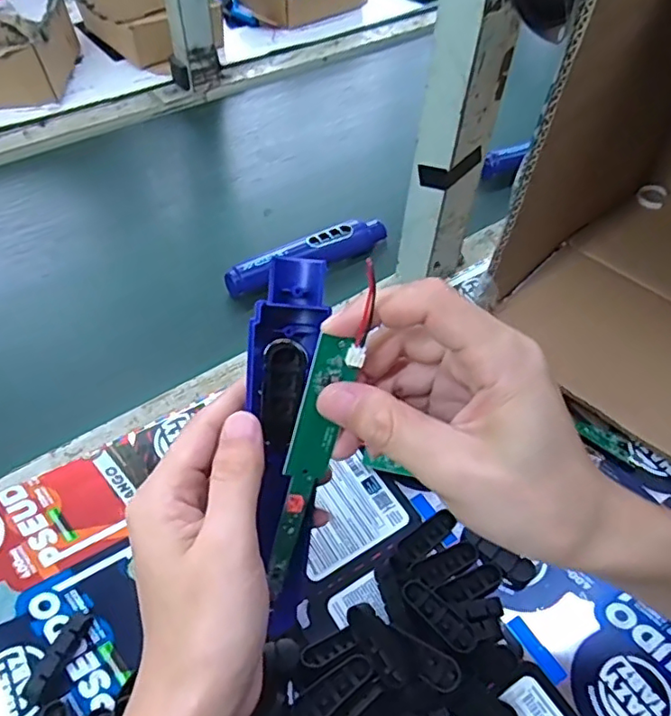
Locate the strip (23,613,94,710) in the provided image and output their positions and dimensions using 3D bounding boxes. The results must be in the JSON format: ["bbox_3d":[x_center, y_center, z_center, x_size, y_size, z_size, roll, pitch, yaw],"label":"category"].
[{"bbox_3d":[-0.154,0.168,0.325,0.010,0.017,0.049,19,50,9],"label":"strip"}]

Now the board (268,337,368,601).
[{"bbox_3d":[-0.014,0.052,0.256,0.017,0.133,0.006,10,24,-15],"label":"board"}]

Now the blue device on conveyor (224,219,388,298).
[{"bbox_3d":[-0.026,-0.101,0.566,0.176,0.034,0.033,-27,58,-26],"label":"blue device on conveyor"}]

